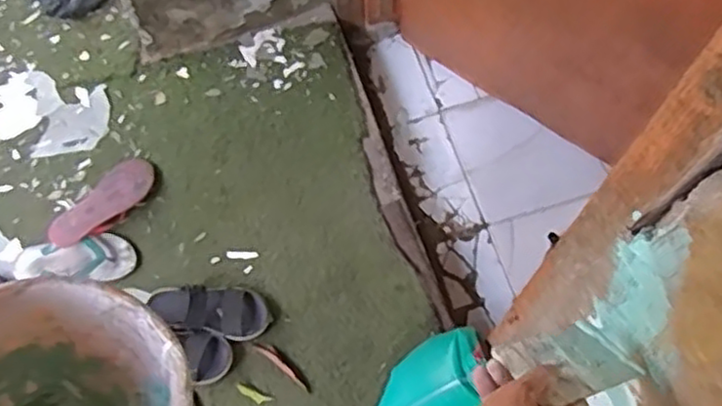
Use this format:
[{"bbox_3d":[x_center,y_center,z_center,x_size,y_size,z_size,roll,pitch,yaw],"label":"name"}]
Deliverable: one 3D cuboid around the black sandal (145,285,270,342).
[{"bbox_3d":[-0.300,0.208,1.376,0.240,0.062,0.101,6,68,4],"label":"black sandal"}]

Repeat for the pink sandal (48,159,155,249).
[{"bbox_3d":[-0.539,0.006,1.482,0.094,0.045,0.251,42,75,17],"label":"pink sandal"}]

